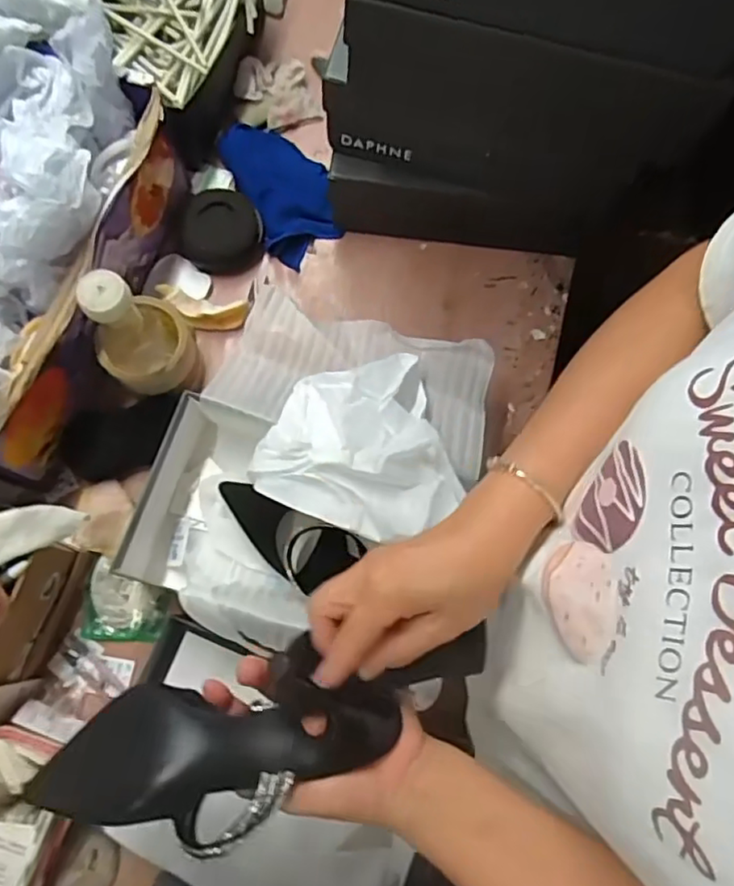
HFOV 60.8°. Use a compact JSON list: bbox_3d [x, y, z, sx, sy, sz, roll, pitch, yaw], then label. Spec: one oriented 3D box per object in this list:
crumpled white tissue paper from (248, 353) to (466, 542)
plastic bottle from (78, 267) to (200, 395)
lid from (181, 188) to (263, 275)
[{"bbox_3d":[-0.013,0.009,0.540,0.166,0.048,0.155,-18,77,-7],"label":"crumpled white tissue paper"},{"bbox_3d":[-0.209,-0.104,0.571,0.074,0.149,0.086,33,77,6],"label":"plastic bottle"},{"bbox_3d":[-0.166,-0.236,0.705,0.092,0.035,0.094,0,75,-2],"label":"lid"}]

